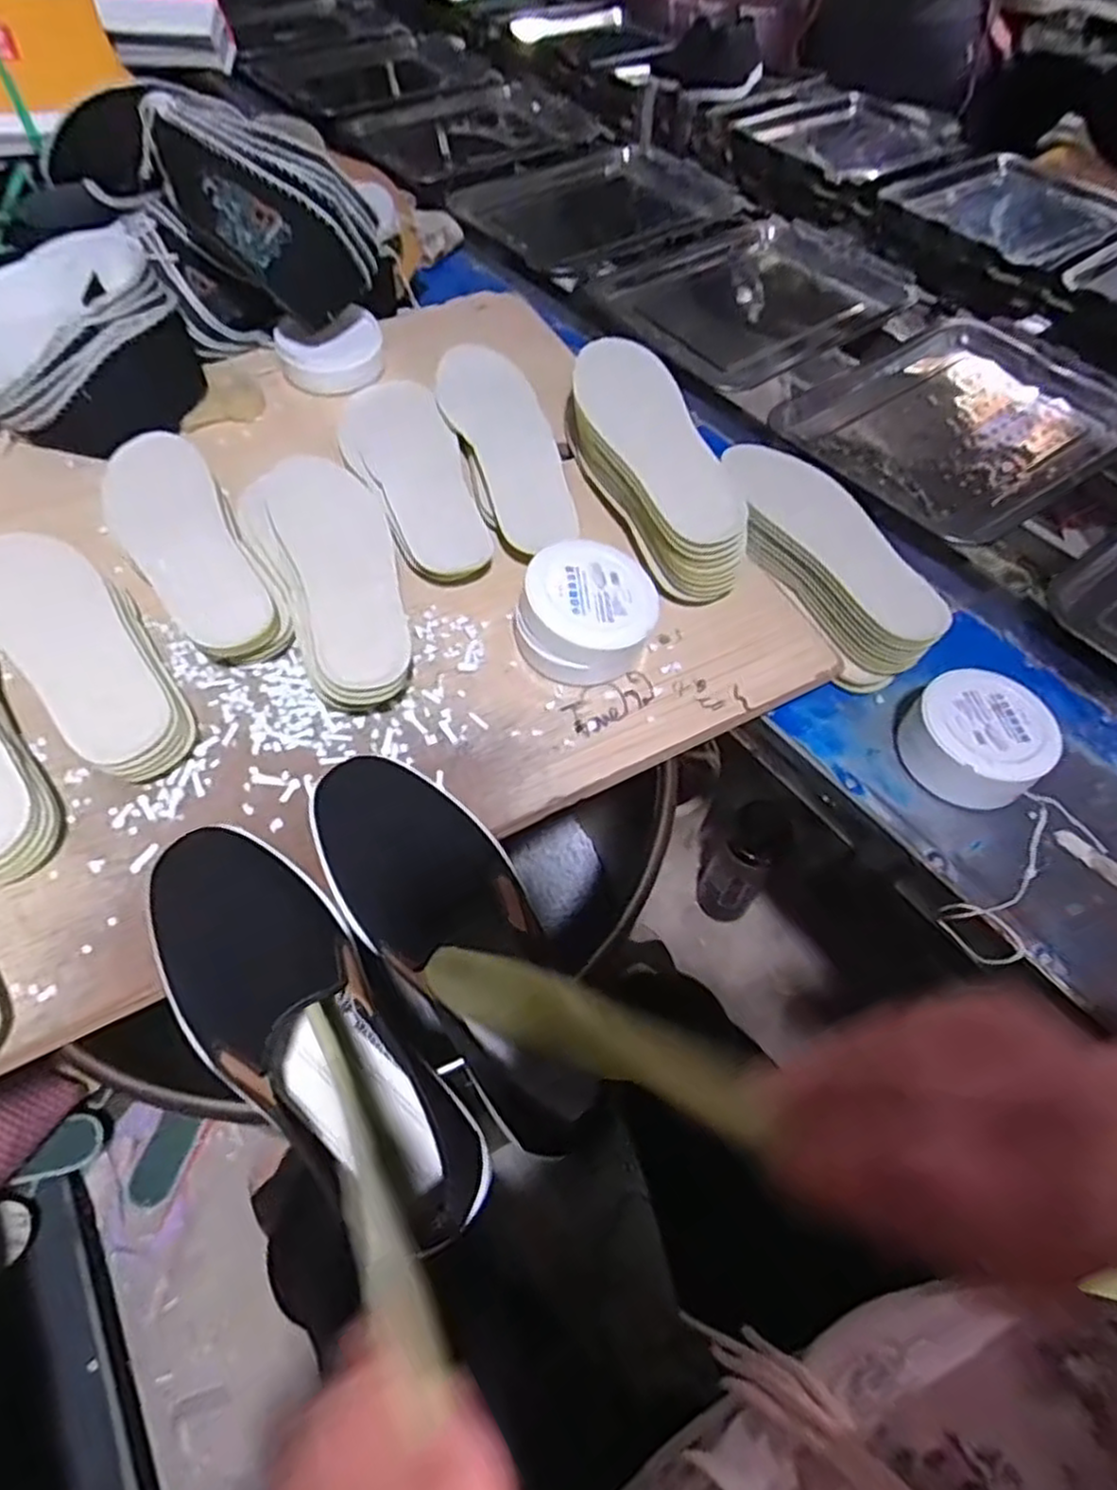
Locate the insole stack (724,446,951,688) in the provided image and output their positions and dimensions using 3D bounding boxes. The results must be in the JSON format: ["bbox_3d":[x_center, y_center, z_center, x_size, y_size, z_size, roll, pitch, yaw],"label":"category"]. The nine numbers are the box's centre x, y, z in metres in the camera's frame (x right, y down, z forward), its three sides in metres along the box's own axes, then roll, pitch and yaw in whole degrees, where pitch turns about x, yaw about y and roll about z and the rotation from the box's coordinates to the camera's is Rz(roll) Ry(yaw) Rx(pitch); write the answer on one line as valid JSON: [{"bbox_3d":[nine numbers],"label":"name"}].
[{"bbox_3d":[0.233,-0.169,0.665,0.090,0.061,0.258,-21,61,-15],"label":"insole stack"}]

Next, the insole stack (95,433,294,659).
[{"bbox_3d":[-0.289,-0.154,0.577,0.084,0.040,0.239,-29,63,-19],"label":"insole stack"}]

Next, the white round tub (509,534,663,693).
[{"bbox_3d":[0.022,-0.100,0.564,0.099,0.062,0.097,1,57,-2],"label":"white round tub"}]

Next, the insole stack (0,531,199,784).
[{"bbox_3d":[-0.341,-0.071,0.530,0.086,0.041,0.237,-39,67,-24],"label":"insole stack"}]

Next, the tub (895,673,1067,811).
[{"bbox_3d":[0.325,-0.009,0.568,0.104,0.055,0.100,1,57,-2],"label":"tub"}]

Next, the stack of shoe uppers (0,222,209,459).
[{"bbox_3d":[-0.452,-0.381,0.679,0.196,0.101,0.278,-21,61,-15],"label":"stack of shoe uppers"}]

